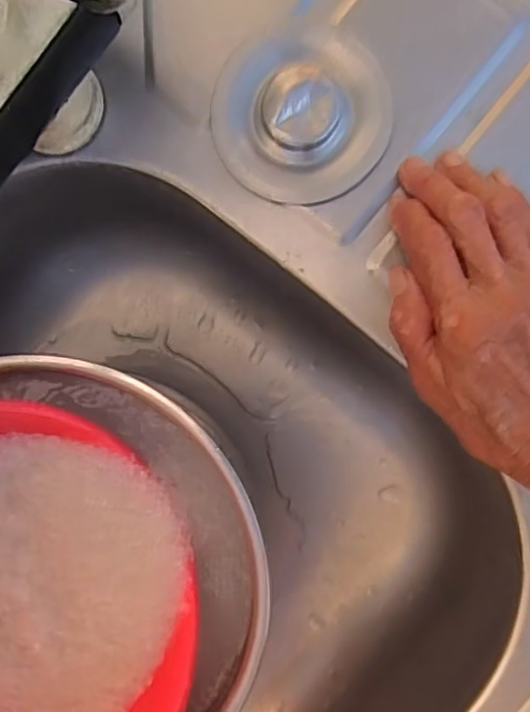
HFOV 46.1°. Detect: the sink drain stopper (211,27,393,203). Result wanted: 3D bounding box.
[{"bbox_3d":[0.017,-0.115,0.293,0.080,0.015,0.080,-14,88,5],"label":"sink drain stopper"}]

